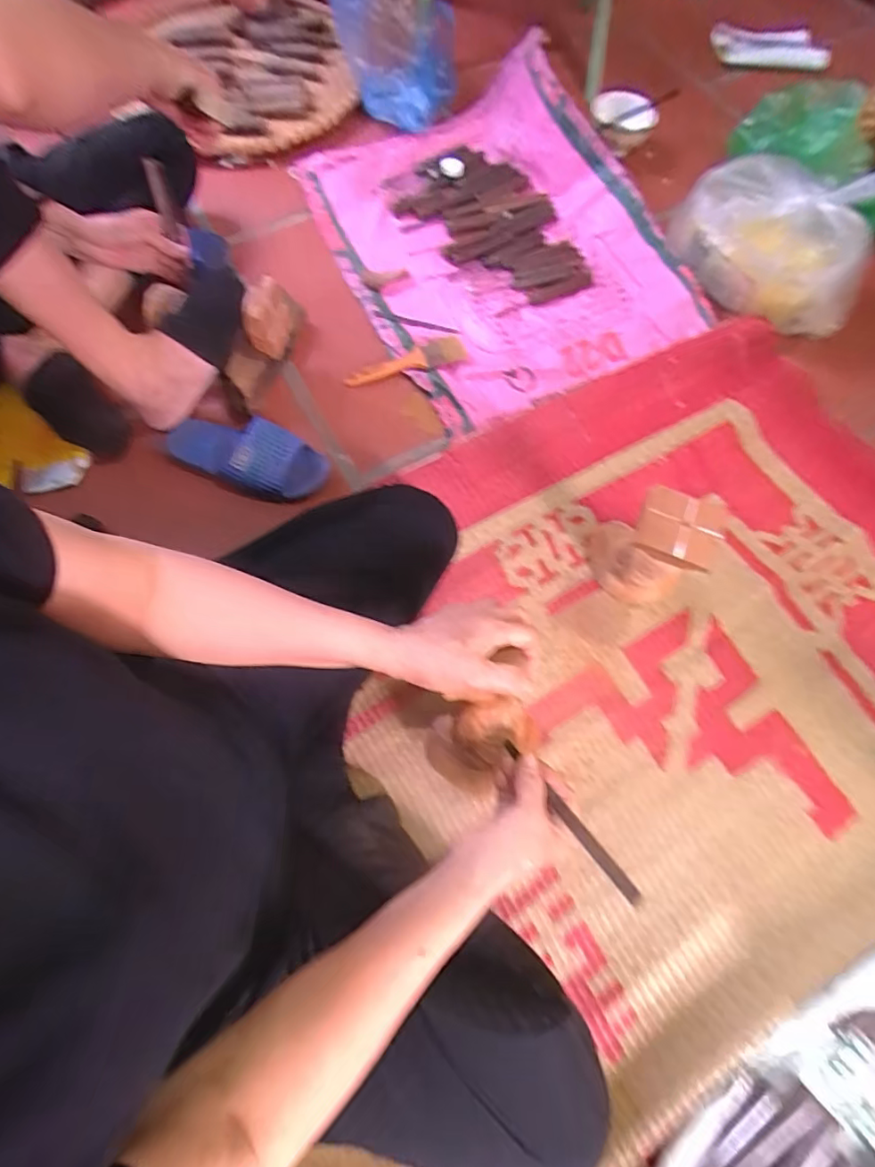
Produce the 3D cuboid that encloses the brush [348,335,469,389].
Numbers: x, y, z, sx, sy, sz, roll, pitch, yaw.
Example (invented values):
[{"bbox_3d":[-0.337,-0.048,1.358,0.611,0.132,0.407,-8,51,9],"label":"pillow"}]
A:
[{"bbox_3d":[-0.047,-0.324,0.780,0.180,0.010,0.046,-16,70,-7],"label":"brush"}]

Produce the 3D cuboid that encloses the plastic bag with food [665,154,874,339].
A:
[{"bbox_3d":[0.505,-0.520,0.805,0.284,0.125,0.187,23,70,8],"label":"plastic bag with food"}]

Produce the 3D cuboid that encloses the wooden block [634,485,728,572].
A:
[{"bbox_3d":[0.244,-0.056,0.535,0.077,0.022,0.072,17,70,6],"label":"wooden block"}]

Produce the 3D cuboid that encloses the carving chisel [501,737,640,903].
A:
[{"bbox_3d":[0.110,0.197,0.457,0.011,0.013,0.162,-33,49,-13],"label":"carving chisel"}]

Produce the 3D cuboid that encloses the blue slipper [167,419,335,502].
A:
[{"bbox_3d":[-0.254,-0.172,0.716,0.211,0.053,0.089,21,70,7],"label":"blue slipper"}]

